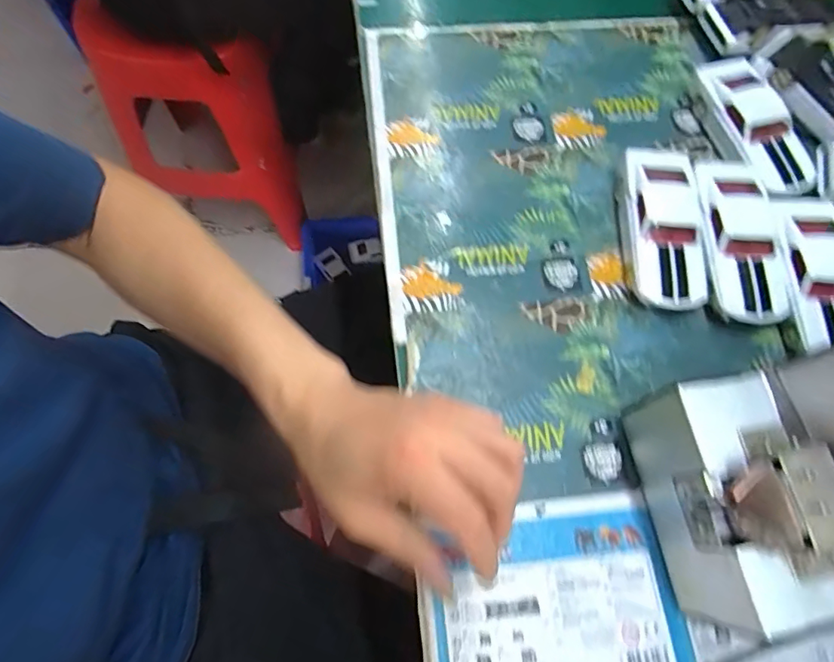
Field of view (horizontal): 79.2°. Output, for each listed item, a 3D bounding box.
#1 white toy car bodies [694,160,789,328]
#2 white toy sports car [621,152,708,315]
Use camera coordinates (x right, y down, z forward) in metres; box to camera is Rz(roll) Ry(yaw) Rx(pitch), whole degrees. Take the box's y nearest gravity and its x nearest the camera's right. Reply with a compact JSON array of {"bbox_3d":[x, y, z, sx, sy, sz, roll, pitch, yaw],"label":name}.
[{"bbox_3d":[0.237,-0.065,0.379,0.055,0.033,0.126,2,69,-3],"label":"white toy car bodies"},{"bbox_3d":[0.183,-0.077,0.380,0.053,0.035,0.130,0,69,-2],"label":"white toy sports car"}]

